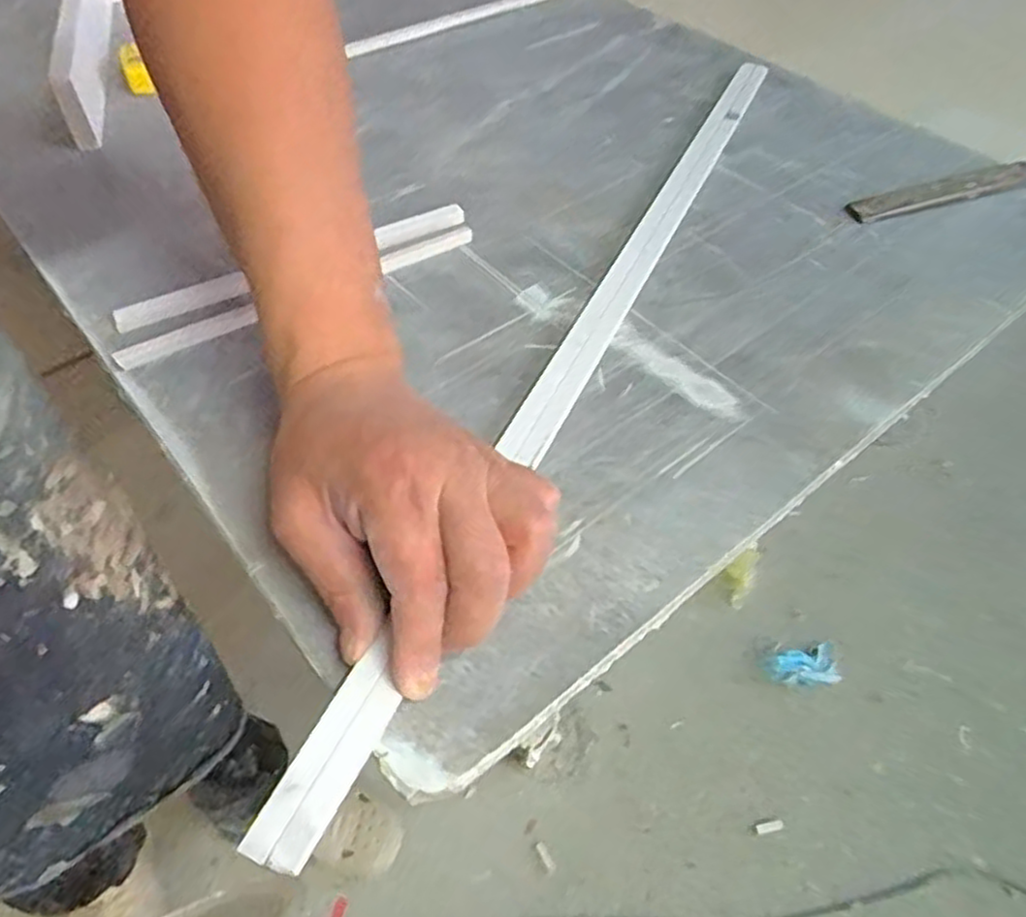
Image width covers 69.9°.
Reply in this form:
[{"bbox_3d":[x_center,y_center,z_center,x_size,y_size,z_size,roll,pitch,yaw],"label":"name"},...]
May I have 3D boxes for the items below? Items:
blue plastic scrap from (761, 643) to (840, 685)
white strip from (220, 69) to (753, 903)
[{"bbox_3d":[0.438,0.314,1.092,0.118,0.034,0.064,-13,54,-14],"label":"blue plastic scrap"},{"bbox_3d":[0.031,-0.050,0.372,0.022,0.010,0.518,21,58,17],"label":"white strip"}]

